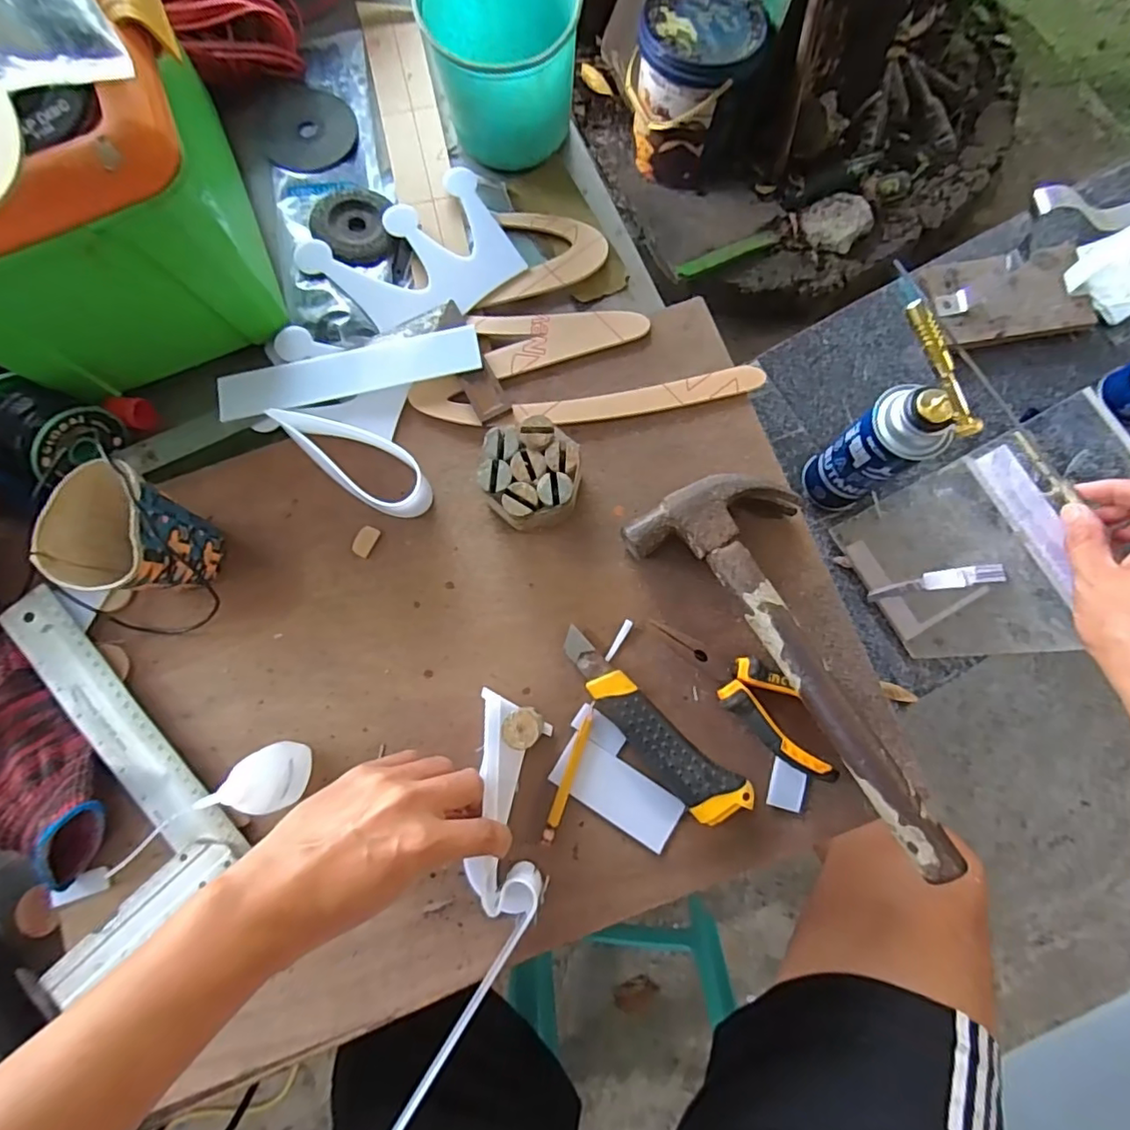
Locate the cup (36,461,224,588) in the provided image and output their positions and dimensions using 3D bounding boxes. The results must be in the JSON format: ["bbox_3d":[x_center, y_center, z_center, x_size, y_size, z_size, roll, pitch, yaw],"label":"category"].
[{"bbox_3d":[-0.293,-0.019,0.405,0.067,0.094,0.081,7,80,3],"label":"cup"}]

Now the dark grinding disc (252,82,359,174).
[{"bbox_3d":[-0.238,-0.400,0.535,0.083,0.009,0.095,-43,84,-2],"label":"dark grinding disc"}]

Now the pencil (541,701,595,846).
[{"bbox_3d":[0.003,0.147,0.411,0.009,0.005,0.100,18,79,5],"label":"pencil"}]

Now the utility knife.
[{"bbox_3d":[0.056,0.116,0.410,0.163,0.017,0.041,41,82,8],"label":"utility knife"}]

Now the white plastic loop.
[{"bbox_3d":[-0.165,-0.084,0.453,0.139,0.038,0.051,35,82,7],"label":"white plastic loop"}]

